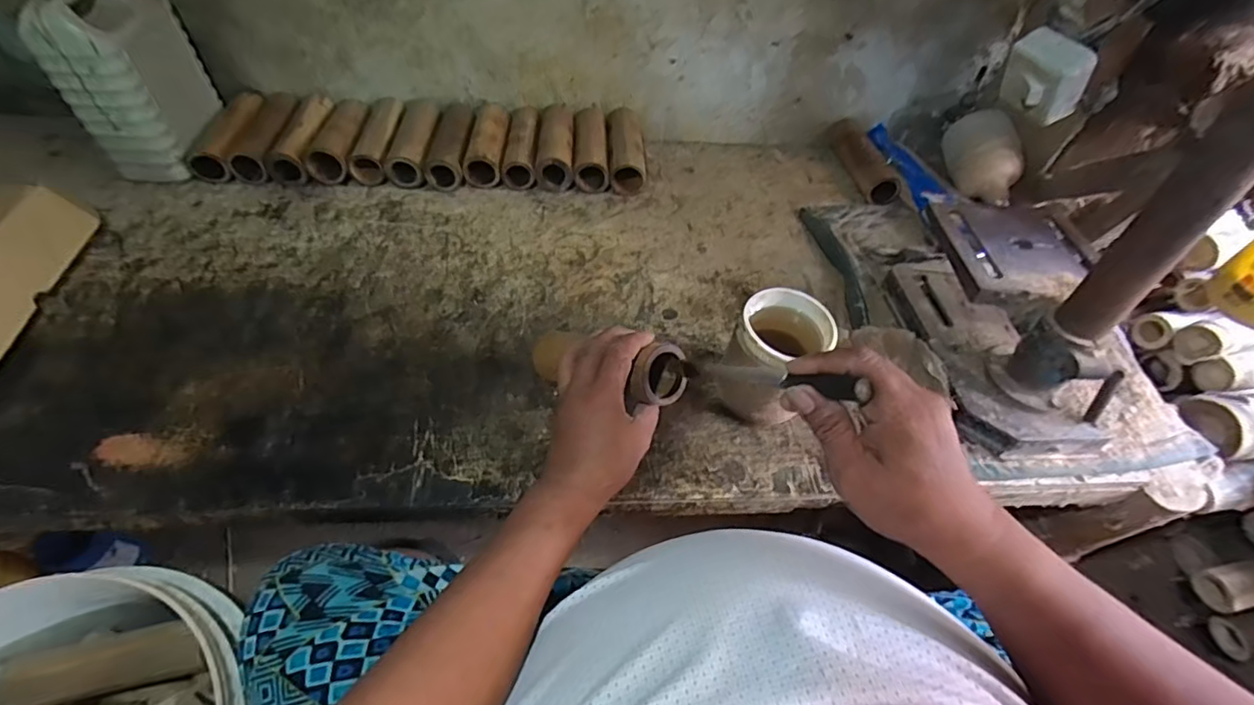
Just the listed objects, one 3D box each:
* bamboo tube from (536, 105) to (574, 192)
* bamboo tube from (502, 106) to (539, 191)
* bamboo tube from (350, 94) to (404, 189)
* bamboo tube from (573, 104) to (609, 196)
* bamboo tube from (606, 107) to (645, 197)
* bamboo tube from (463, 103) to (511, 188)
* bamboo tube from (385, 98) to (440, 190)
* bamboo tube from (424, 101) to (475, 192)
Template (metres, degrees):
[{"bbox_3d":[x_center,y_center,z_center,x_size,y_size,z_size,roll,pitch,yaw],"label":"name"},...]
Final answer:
[{"bbox_3d":[-0.113,-0.337,0.889,0.053,0.051,0.178,-1,53,-3],"label":"bamboo tube"},{"bbox_3d":[-0.168,-0.336,0.889,0.047,0.043,0.180,-1,53,-4],"label":"bamboo tube"},{"bbox_3d":[-0.388,-0.341,0.874,0.056,0.046,0.184,-2,53,-4],"label":"bamboo tube"},{"bbox_3d":[-0.060,-0.335,0.898,0.053,0.049,0.179,-2,53,-4],"label":"bamboo tube"},{"bbox_3d":[-0.004,-0.335,0.898,0.056,0.053,0.177,-1,53,-3],"label":"bamboo tube"},{"bbox_3d":[-0.217,-0.337,0.884,0.058,0.052,0.172,0,53,-2],"label":"bamboo tube"},{"bbox_3d":[-0.331,-0.334,0.870,0.057,0.041,0.181,-1,53,-4],"label":"bamboo tube"},{"bbox_3d":[-0.275,-0.333,0.873,0.056,0.045,0.185,-1,53,-3],"label":"bamboo tube"}]

